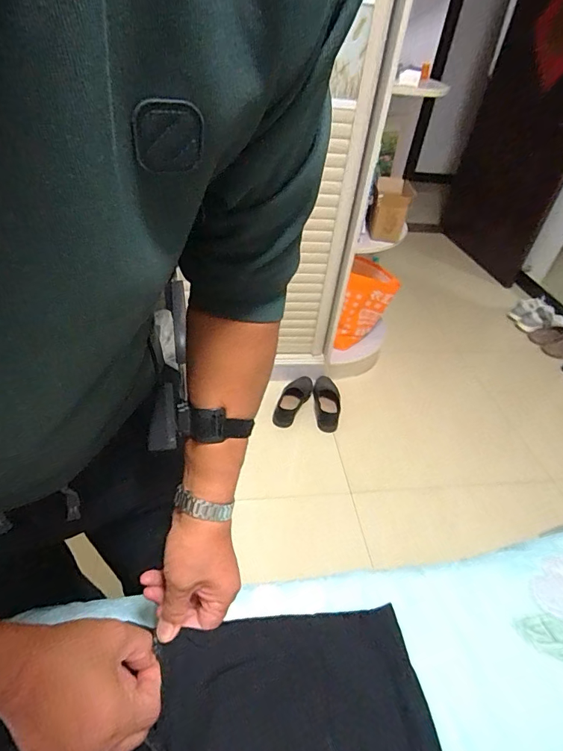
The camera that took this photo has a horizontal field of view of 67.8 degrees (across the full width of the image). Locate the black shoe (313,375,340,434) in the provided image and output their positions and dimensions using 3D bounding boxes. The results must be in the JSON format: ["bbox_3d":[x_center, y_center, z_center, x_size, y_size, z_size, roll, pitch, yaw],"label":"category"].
[{"bbox_3d":[0.188,0.113,1.715,0.110,0.054,0.273,2,52,-4],"label":"black shoe"}]

